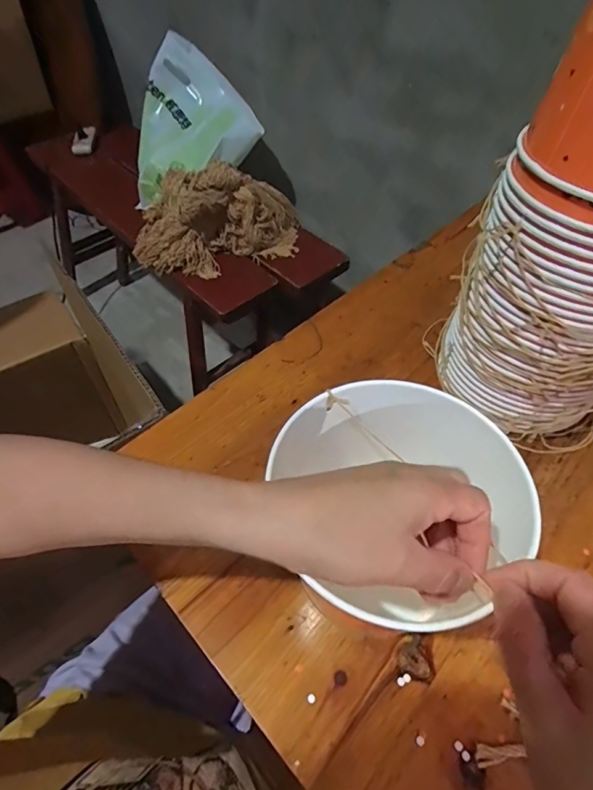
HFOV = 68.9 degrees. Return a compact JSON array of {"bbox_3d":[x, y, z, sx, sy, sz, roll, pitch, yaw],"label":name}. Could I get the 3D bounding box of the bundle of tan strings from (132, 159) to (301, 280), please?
[{"bbox_3d":[-0.171,-0.372,0.924,0.366,0.174,0.135,-9,54,-8],"label":"bundle of tan strings"}]

